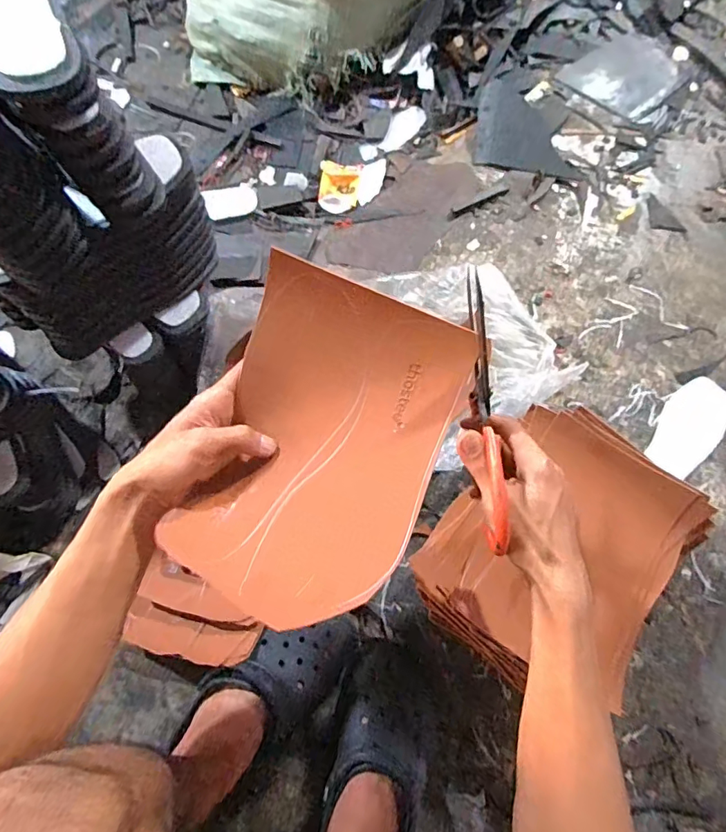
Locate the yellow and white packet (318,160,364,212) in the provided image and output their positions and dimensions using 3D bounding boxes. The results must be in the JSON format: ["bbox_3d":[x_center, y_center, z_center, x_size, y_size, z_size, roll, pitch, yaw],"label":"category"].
[{"bbox_3d":[-0.042,-0.398,0.856,0.069,0.015,0.087,4,90,-3],"label":"yellow and white packet"}]

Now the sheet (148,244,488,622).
[{"bbox_3d":[-0.031,0.021,0.369,0.168,0.054,0.240,21,76,6],"label":"sheet"}]

